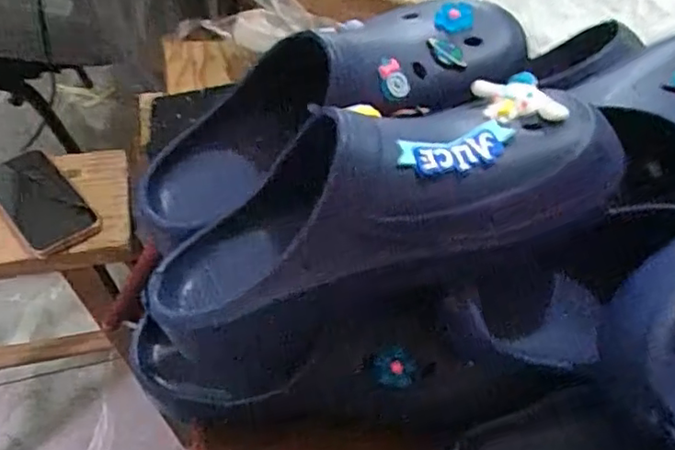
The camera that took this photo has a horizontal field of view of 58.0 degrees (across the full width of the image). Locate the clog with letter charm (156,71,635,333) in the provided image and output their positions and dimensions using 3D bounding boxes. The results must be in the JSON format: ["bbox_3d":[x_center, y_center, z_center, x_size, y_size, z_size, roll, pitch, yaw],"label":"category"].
[{"bbox_3d":[0.013,-0.021,0.325,0.260,0.087,0.094,-18,51,8],"label":"clog with letter charm"}]

